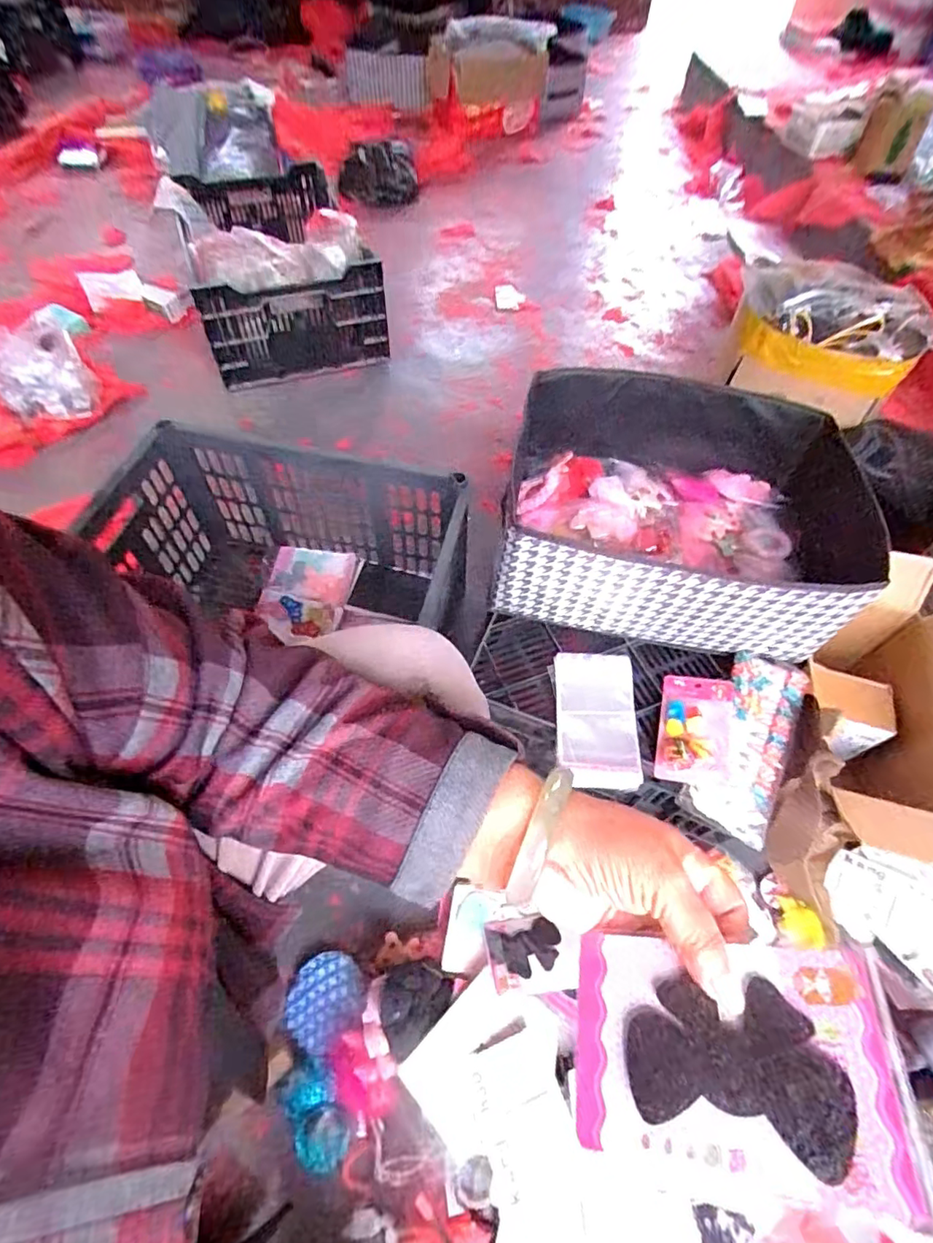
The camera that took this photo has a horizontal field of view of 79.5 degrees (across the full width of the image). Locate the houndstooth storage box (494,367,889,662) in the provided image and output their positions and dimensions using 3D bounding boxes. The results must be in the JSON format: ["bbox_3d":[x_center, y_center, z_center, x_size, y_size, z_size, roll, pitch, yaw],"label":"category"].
[{"bbox_3d":[0.257,-0.151,0.732,0.386,0.155,0.346,9,57,3],"label":"houndstooth storage box"}]

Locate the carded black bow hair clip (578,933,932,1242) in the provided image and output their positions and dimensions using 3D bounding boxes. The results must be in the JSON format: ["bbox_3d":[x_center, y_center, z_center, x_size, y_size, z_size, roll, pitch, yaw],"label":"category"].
[{"bbox_3d":[0.112,0.190,0.243,0.125,0.005,0.089,-11,46,22],"label":"carded black bow hair clip"}]

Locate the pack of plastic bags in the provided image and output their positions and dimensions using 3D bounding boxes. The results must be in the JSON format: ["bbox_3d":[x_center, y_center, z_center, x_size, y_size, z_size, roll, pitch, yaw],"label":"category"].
[{"bbox_3d":[0.154,0.114,0.670,0.093,0.022,0.167,1,57,-1],"label":"pack of plastic bags"}]

